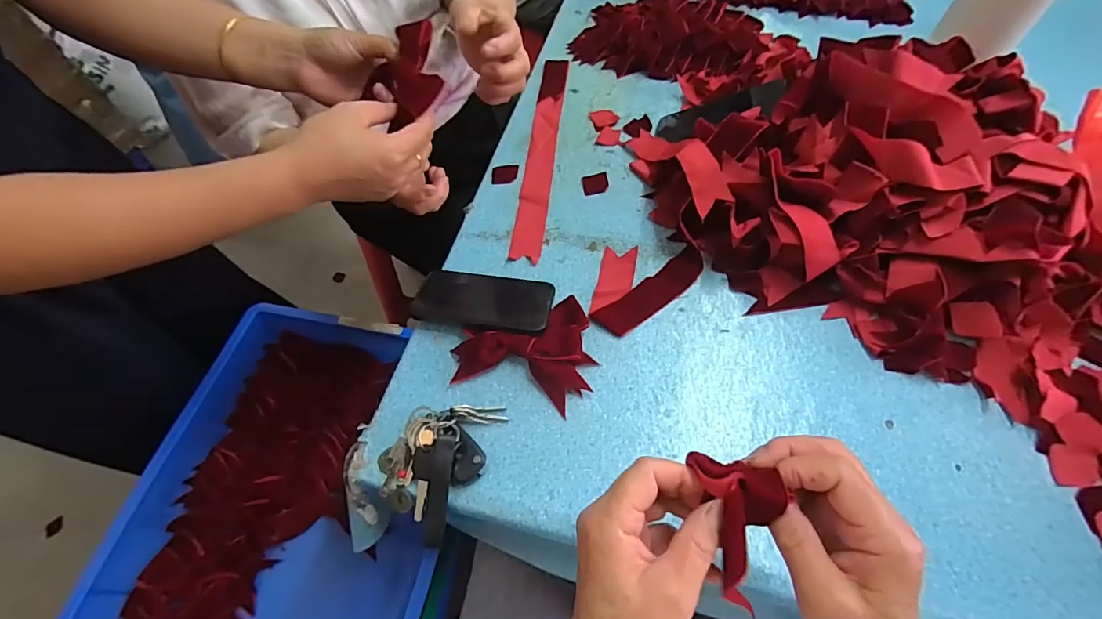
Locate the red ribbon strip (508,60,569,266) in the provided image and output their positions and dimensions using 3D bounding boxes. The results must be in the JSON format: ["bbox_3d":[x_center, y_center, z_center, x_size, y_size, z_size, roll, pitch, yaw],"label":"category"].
[{"bbox_3d":[-0.012,-0.224,0.651,0.039,0.006,0.384,4,60,5],"label":"red ribbon strip"}]

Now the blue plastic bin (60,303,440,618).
[{"bbox_3d":[-0.319,0.271,0.590,0.363,0.110,0.548,7,60,6],"label":"blue plastic bin"}]

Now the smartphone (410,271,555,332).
[{"bbox_3d":[-0.074,-0.011,0.518,0.152,0.009,0.077,5,46,11],"label":"smartphone"}]

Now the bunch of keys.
[{"bbox_3d":[-0.105,0.131,0.430,0.087,0.028,0.123,24,63,15],"label":"bunch of keys"}]

